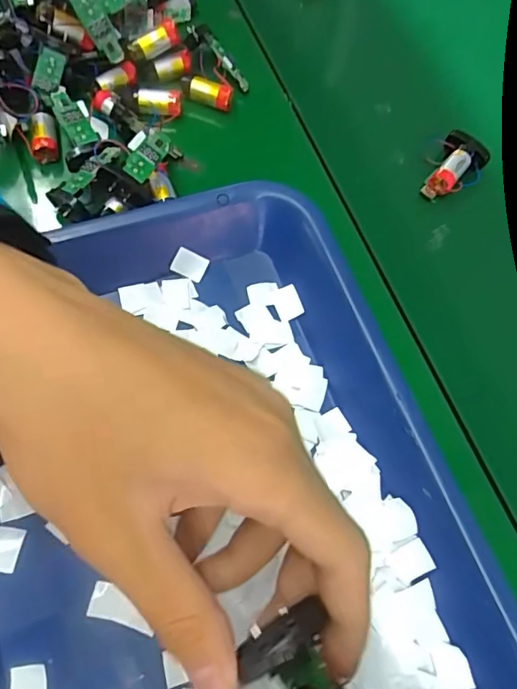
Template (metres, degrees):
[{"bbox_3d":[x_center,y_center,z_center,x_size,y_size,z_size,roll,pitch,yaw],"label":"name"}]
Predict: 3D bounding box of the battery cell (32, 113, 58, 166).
[{"bbox_3d":[-0.139,-0.135,0.331,0.015,0.017,0.029,-10,69,-7],"label":"battery cell"}]

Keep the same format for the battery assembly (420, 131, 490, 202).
[{"bbox_3d":[0.135,-0.122,0.354,0.036,0.022,0.048,32,70,9],"label":"battery assembly"}]

